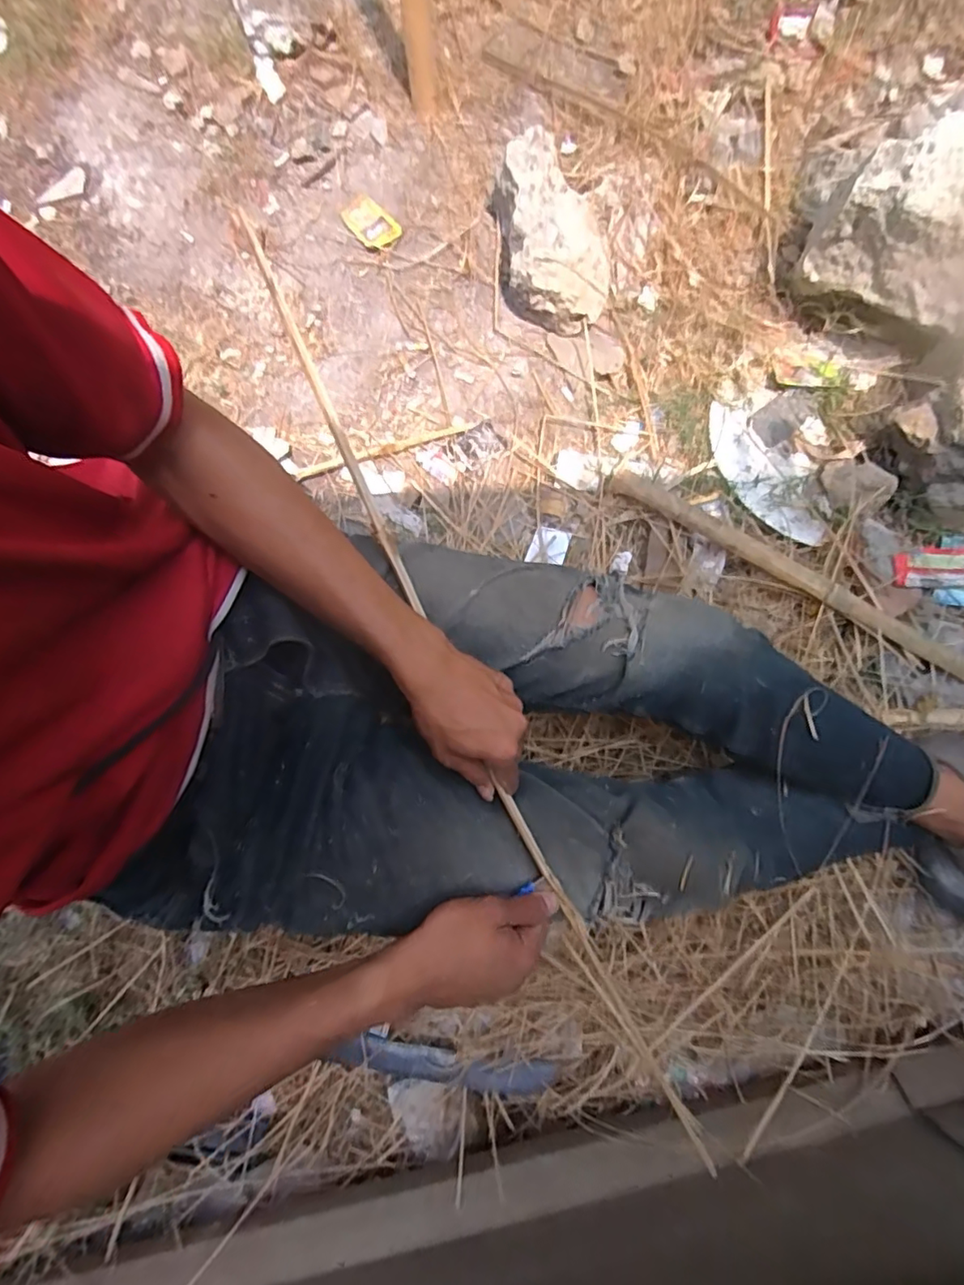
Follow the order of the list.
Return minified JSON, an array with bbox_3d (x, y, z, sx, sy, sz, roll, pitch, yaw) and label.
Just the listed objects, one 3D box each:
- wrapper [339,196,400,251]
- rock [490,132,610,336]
[{"bbox_3d":[-0.198,-0.737,0.993,0.111,0.014,0.066,43,81,8],"label":"wrapper"},{"bbox_3d":[0.119,-0.670,0.931,0.173,0.111,0.289,-7,79,-2],"label":"rock"}]

